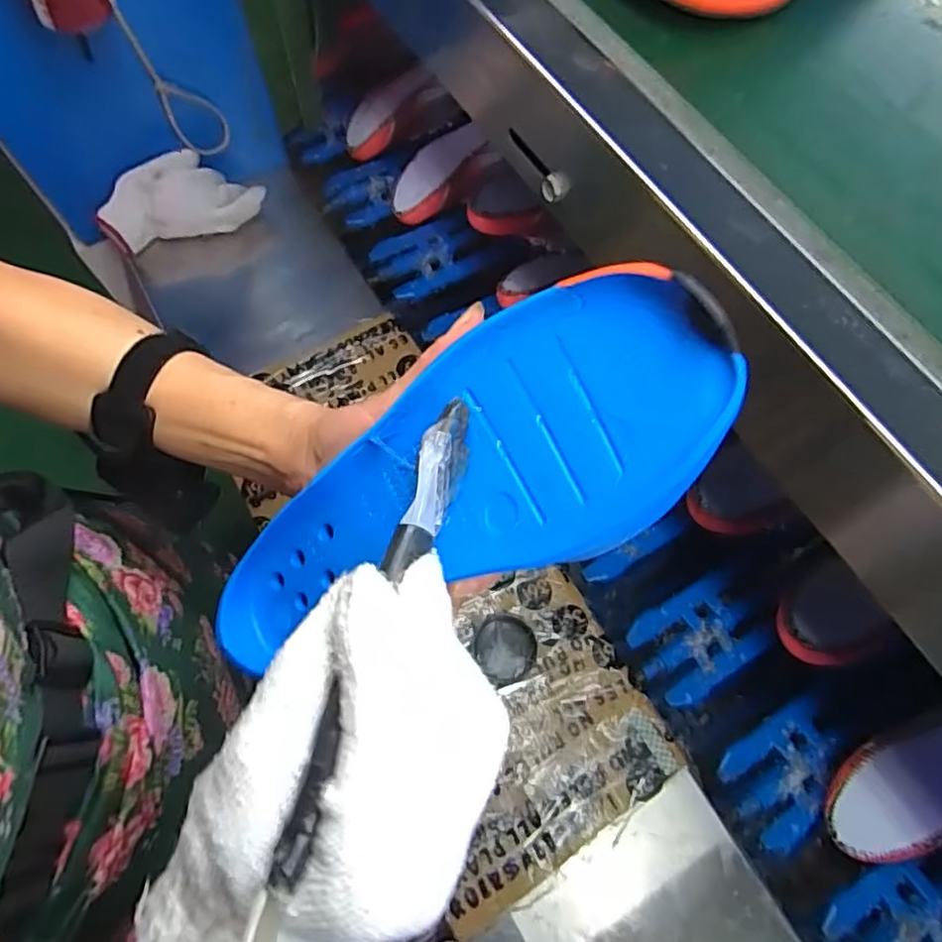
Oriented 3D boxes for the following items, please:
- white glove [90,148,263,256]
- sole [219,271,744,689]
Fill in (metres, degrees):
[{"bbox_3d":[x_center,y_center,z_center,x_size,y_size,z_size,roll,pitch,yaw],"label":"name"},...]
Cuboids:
[{"bbox_3d":[-0.346,-0.327,0.744,0.185,0.075,0.074,-15,66,-6],"label":"white glove"},{"bbox_3d":[-0.018,0.010,0.256,0.247,0.043,0.095,-27,62,28],"label":"sole"}]

